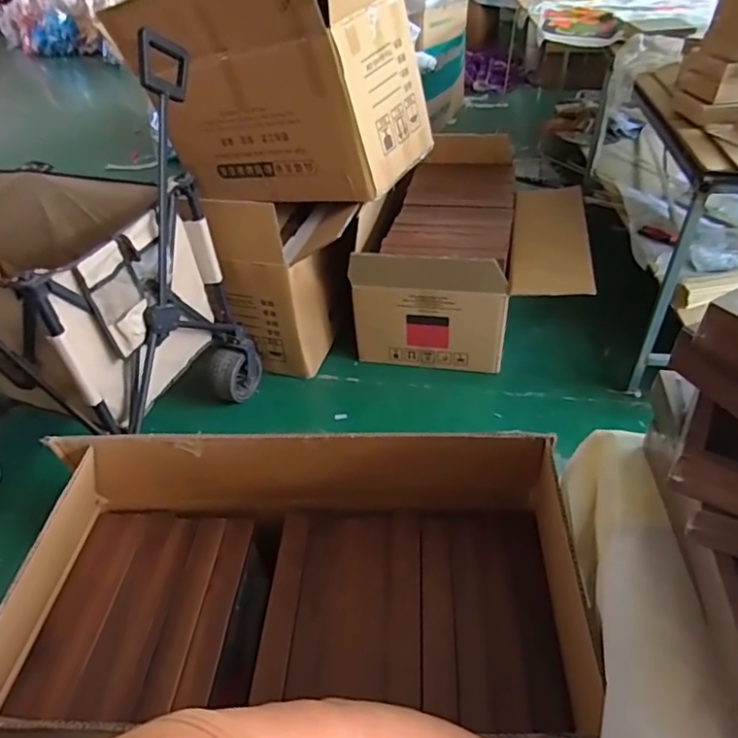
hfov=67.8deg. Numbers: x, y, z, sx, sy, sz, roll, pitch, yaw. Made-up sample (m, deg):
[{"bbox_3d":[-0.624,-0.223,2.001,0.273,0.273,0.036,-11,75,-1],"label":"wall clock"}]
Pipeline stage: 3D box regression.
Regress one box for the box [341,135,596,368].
[{"bbox_3d":[0.343,-0.370,1.788,0.657,0.457,0.702,7,43,13],"label":"box"}]

